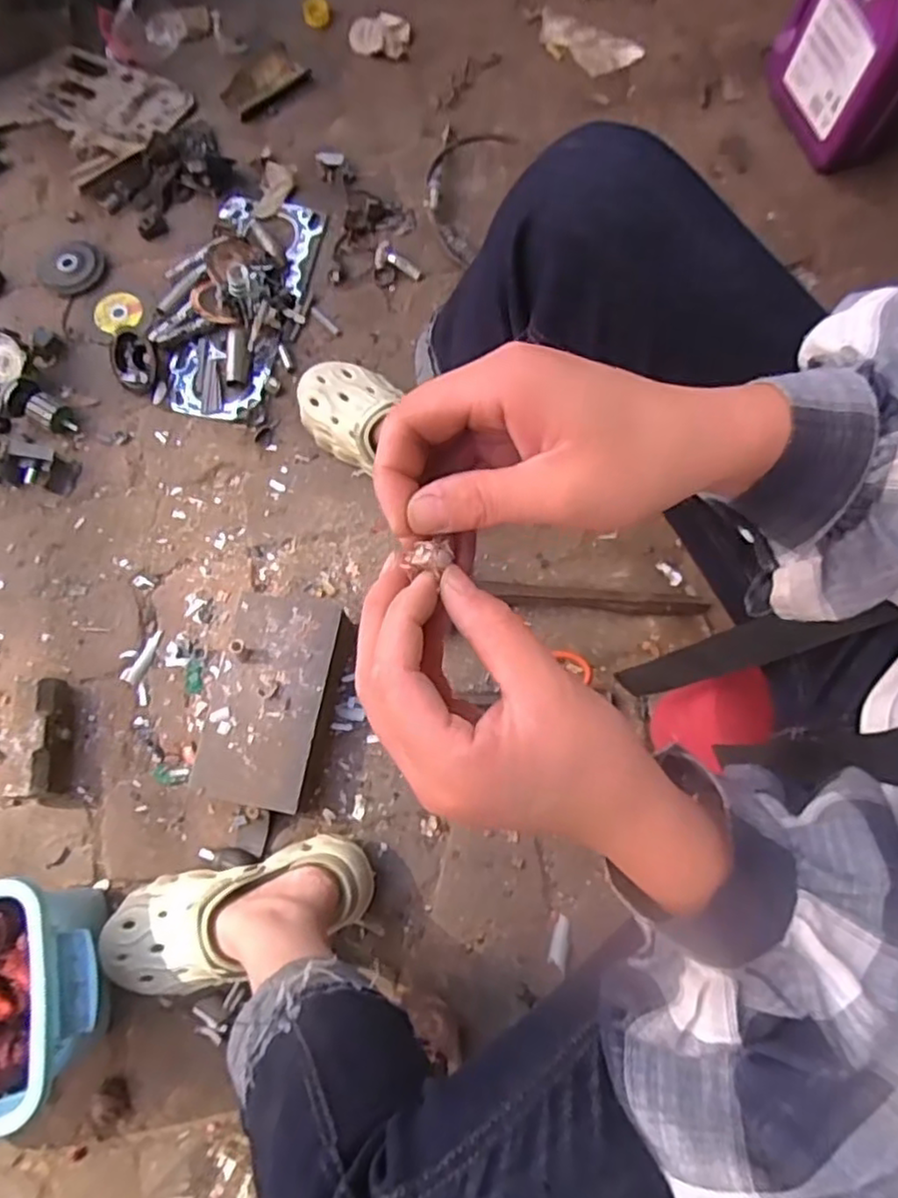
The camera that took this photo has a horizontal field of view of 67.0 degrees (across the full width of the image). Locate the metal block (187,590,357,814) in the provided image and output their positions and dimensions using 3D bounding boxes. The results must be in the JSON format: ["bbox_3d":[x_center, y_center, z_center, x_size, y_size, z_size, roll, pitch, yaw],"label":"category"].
[{"bbox_3d":[-0.192,0.107,0.754,0.123,0.059,0.229,12,77,3],"label":"metal block"}]

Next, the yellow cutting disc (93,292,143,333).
[{"bbox_3d":[-0.440,-0.381,0.901,0.058,0.010,0.063,1,77,-5],"label":"yellow cutting disc"}]

